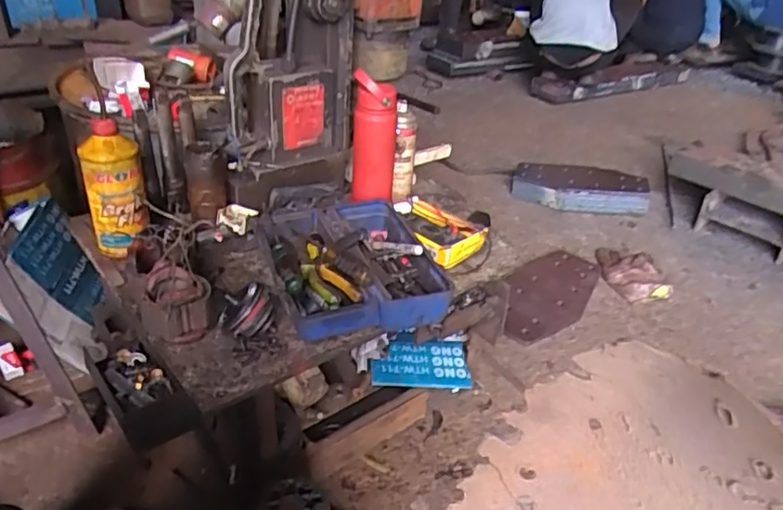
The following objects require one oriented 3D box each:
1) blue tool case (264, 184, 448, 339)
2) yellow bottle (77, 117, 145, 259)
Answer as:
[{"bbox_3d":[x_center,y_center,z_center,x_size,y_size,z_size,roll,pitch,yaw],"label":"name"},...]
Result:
[{"bbox_3d":[-0.063,0.002,0.939,0.240,0.084,0.276,-8,33,-18],"label":"blue tool case"},{"bbox_3d":[-0.425,-0.097,0.938,0.082,0.192,0.070,-10,34,-22],"label":"yellow bottle"}]

